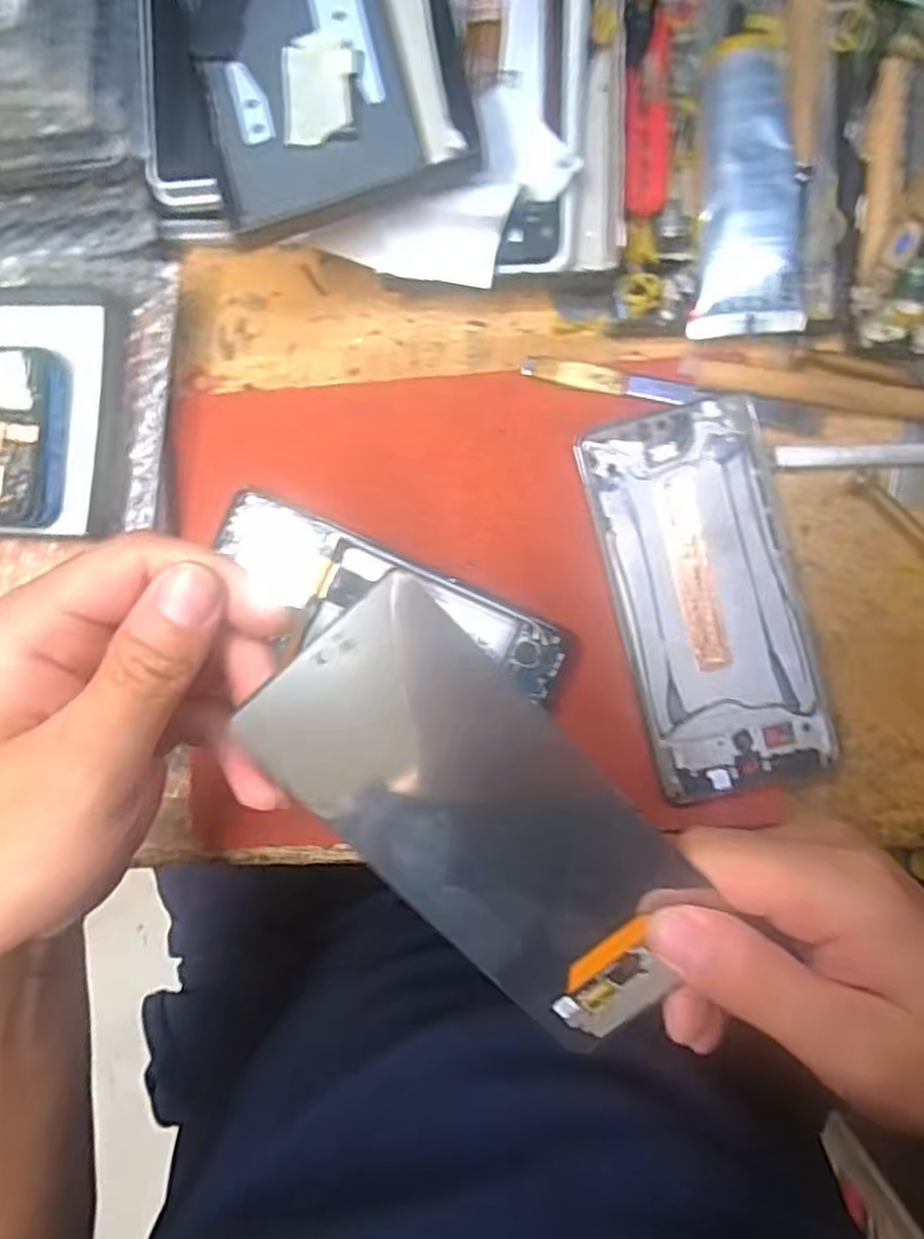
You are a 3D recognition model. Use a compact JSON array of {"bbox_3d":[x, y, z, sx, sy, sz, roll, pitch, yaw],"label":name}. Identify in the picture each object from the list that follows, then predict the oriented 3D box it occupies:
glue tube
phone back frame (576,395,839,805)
[{"bbox_3d":[0.117,-0.176,0.298,0.041,0.018,0.114,-1,89,4],"label":"glue tube"},{"bbox_3d":[0.105,-0.009,0.306,0.075,0.011,0.160,-14,88,3],"label":"phone back frame"}]

